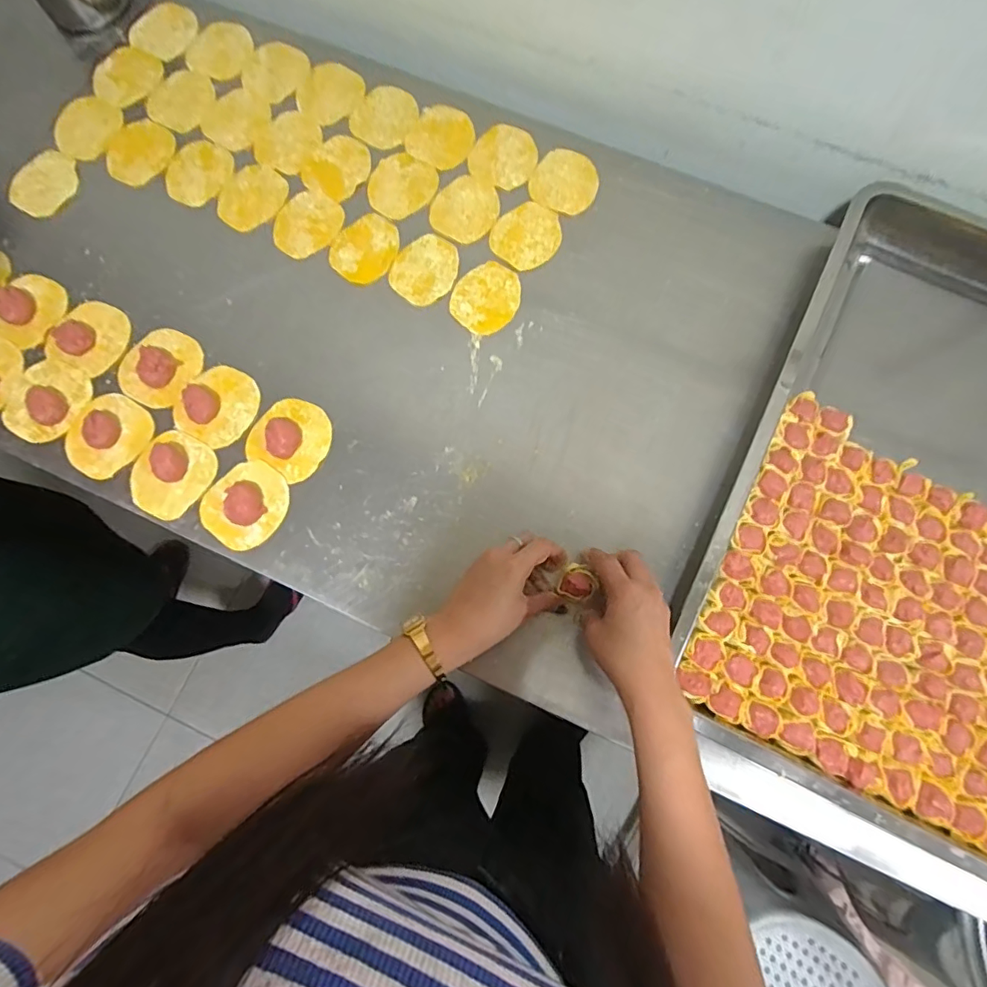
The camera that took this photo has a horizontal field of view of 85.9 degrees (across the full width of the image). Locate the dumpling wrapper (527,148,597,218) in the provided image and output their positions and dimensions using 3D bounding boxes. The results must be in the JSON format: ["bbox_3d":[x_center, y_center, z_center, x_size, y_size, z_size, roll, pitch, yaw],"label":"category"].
[{"bbox_3d":[0.084,-0.363,0.615,0.074,0.004,0.081,22,79,4],"label":"dumpling wrapper"}]

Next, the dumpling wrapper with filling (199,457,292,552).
[{"bbox_3d":[-0.244,0.009,0.518,0.074,0.023,0.083,38,80,7],"label":"dumpling wrapper with filling"}]

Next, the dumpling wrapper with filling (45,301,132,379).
[{"bbox_3d":[-0.431,-0.168,0.565,0.076,0.012,0.076,0,78,-1],"label":"dumpling wrapper with filling"}]

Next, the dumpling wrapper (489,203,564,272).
[{"bbox_3d":[0.038,-0.291,0.598,0.072,0.004,0.083,42,81,8],"label":"dumpling wrapper"}]

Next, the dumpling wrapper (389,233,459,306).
[{"bbox_3d":[-0.075,-0.248,0.585,0.069,0.004,0.082,31,79,6],"label":"dumpling wrapper"}]

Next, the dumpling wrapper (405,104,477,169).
[{"bbox_3d":[-0.061,-0.425,0.629,0.076,0.004,0.085,28,79,5],"label":"dumpling wrapper"}]

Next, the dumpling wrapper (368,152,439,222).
[{"bbox_3d":[-0.107,-0.356,0.615,0.075,0.004,0.082,0,78,-1],"label":"dumpling wrapper"}]

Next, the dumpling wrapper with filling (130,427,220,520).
[{"bbox_3d":[-0.324,-0.023,0.520,0.075,0.025,0.082,0,78,-1],"label":"dumpling wrapper with filling"}]

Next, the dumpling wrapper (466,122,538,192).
[{"bbox_3d":[0.013,-0.398,0.625,0.074,0.004,0.083,27,79,5],"label":"dumpling wrapper"}]

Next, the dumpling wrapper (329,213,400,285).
[{"bbox_3d":[-0.143,-0.275,0.594,0.069,0.004,0.086,24,79,4],"label":"dumpling wrapper"}]

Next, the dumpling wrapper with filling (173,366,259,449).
[{"bbox_3d":[-0.285,-0.093,0.541,0.070,0.019,0.082,25,79,5],"label":"dumpling wrapper with filling"}]

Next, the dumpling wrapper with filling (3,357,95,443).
[{"bbox_3d":[-0.462,-0.097,0.543,0.077,0.010,0.085,22,79,4],"label":"dumpling wrapper with filling"}]

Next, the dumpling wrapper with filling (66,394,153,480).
[{"bbox_3d":[-0.393,-0.060,0.534,0.078,0.014,0.083,0,78,-1],"label":"dumpling wrapper with filling"}]

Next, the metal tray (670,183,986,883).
[{"bbox_3d":[0.443,0.001,0.505,0.398,0.055,0.613,26,79,5],"label":"metal tray"}]

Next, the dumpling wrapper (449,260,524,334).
[{"bbox_3d":[-0.007,-0.214,0.576,0.069,0.004,0.082,35,80,7],"label":"dumpling wrapper"}]

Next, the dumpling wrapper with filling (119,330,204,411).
[{"bbox_3d":[-0.349,-0.134,0.551,0.080,0.019,0.084,25,79,5],"label":"dumpling wrapper with filling"}]

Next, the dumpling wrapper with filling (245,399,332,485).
[{"bbox_3d":[-0.206,-0.058,0.538,0.078,0.013,0.077,0,78,-1],"label":"dumpling wrapper with filling"}]

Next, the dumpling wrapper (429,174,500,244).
[{"bbox_3d":[-0.031,-0.326,0.607,0.072,0.004,0.085,31,79,6],"label":"dumpling wrapper"}]

